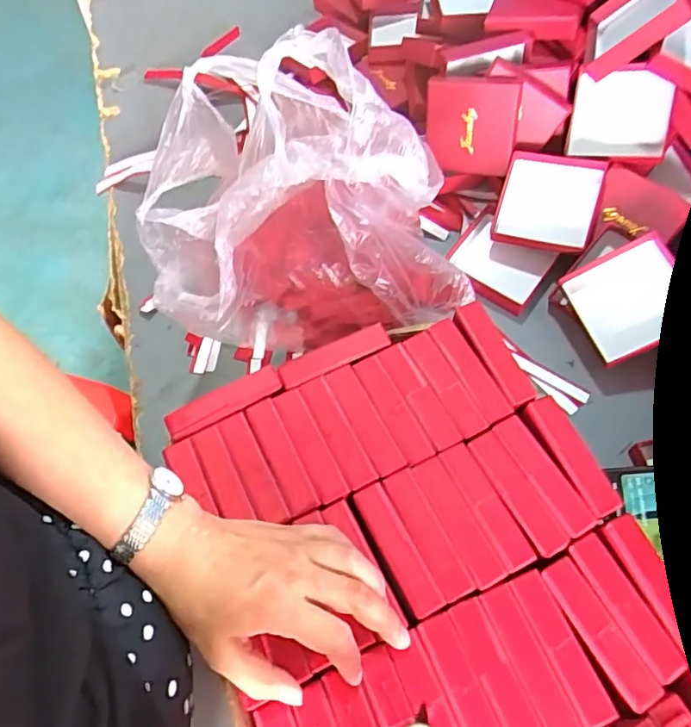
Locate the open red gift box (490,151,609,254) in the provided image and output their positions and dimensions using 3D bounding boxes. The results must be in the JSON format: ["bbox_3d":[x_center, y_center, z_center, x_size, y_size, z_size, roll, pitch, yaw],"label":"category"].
[{"bbox_3d":[0.202,-0.161,0.572,0.093,0.023,0.103,16,82,19],"label":"open red gift box"}]

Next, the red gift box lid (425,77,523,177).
[{"bbox_3d":[0.127,-0.239,0.580,0.088,0.091,0.025,11,41,15],"label":"red gift box lid"}]

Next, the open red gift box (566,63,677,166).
[{"bbox_3d":[0.266,-0.240,0.552,0.089,0.085,0.025,11,33,25],"label":"open red gift box"}]

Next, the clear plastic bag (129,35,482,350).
[{"bbox_3d":[-0.027,-0.105,0.444,0.246,0.235,0.104,-12,64,-2],"label":"clear plastic bag"}]

